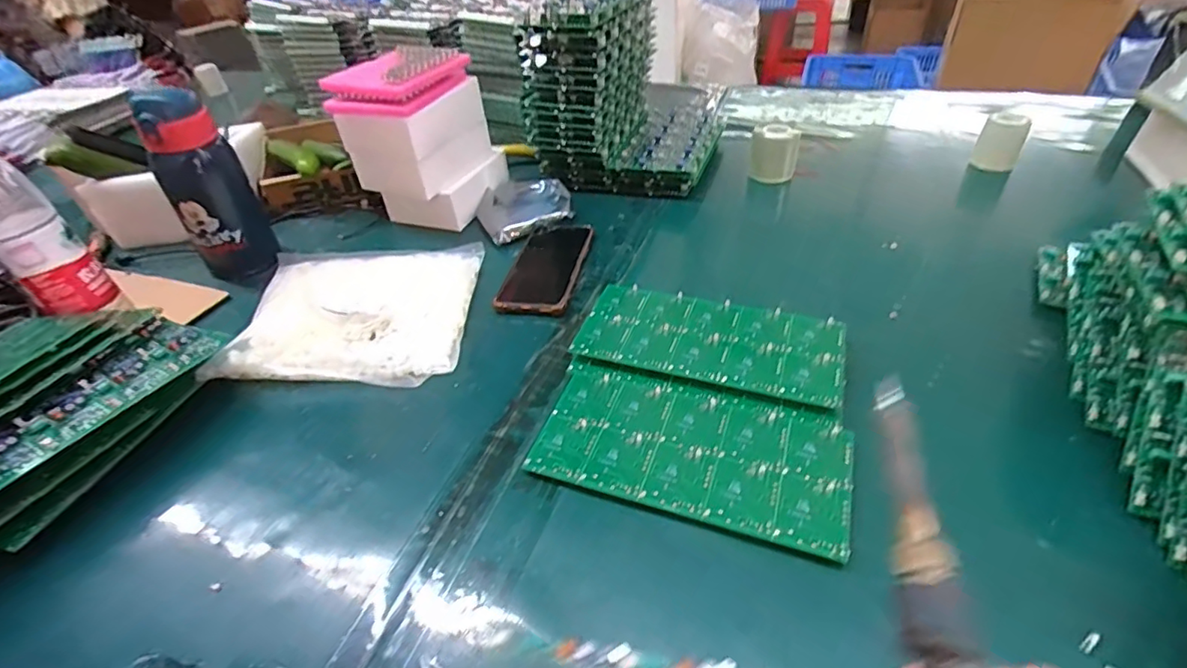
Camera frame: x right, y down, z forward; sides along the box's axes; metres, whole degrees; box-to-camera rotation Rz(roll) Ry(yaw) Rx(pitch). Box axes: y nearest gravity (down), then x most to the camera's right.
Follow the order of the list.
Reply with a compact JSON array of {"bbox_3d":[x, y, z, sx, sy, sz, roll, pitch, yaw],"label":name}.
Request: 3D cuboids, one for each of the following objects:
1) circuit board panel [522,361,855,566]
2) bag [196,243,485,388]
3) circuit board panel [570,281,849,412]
[{"bbox_3d":[0.072,0.084,0.419,0.225,0.009,0.115,11,43,19],"label":"circuit board panel"},{"bbox_3d":[-0.240,-0.034,0.577,0.220,0.041,0.219,-4,40,1],"label":"bag"},{"bbox_3d":[0.102,0.007,0.498,0.224,0.017,0.103,12,43,19],"label":"circuit board panel"}]

